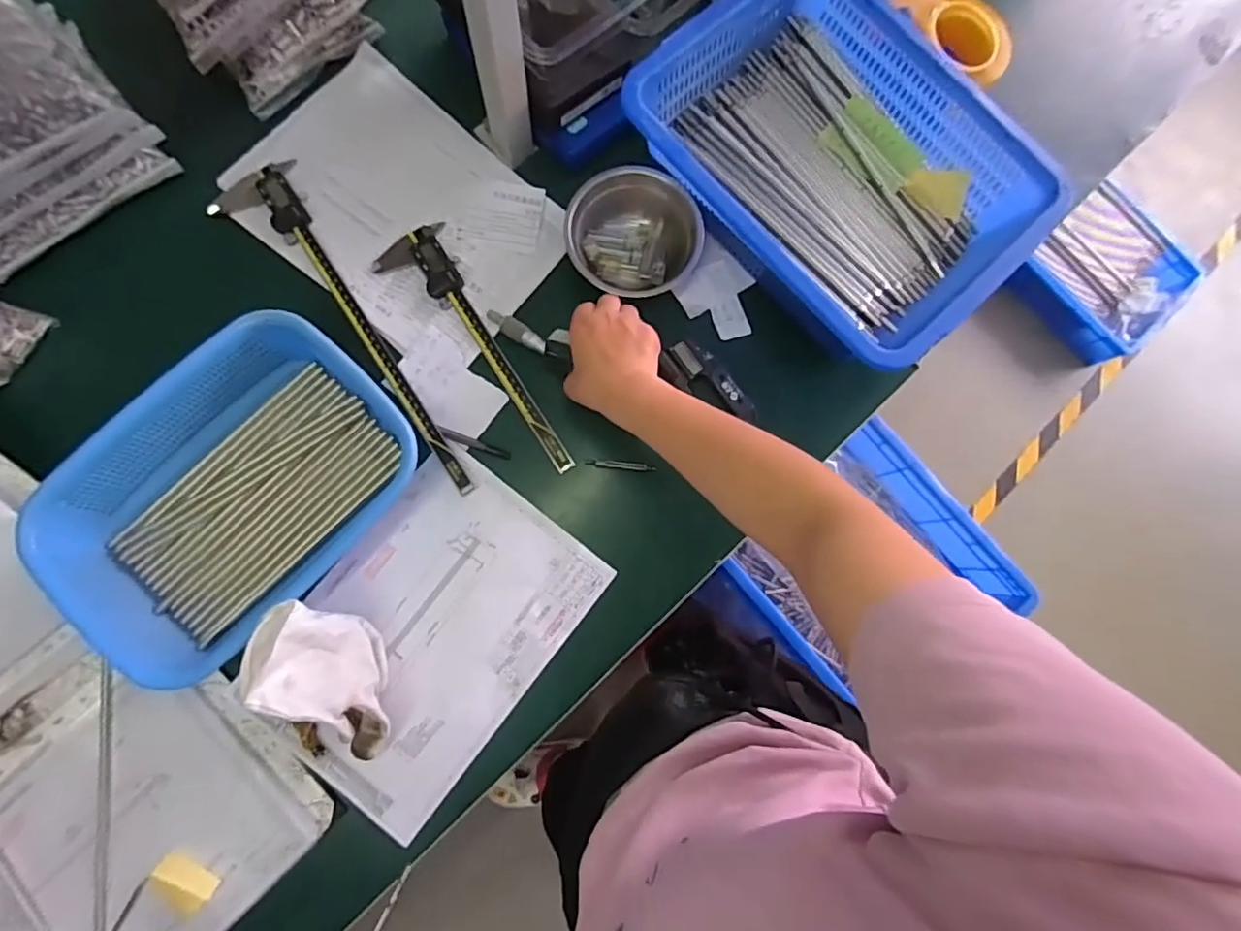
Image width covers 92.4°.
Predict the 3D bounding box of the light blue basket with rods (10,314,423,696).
[{"bbox_3d":[-0.339,0.016,0.521,0.197,0.069,0.294,43,80,3],"label":"light blue basket with rods"}]

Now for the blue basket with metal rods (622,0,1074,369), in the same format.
[{"bbox_3d":[0.206,-0.288,0.562,0.265,0.086,0.352,-44,87,-9],"label":"blue basket with metal rods"}]

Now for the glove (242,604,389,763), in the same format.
[{"bbox_3d":[-0.237,0.175,0.493,0.137,0.091,0.079,45,81,3],"label":"glove"}]

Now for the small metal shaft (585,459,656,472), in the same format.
[{"bbox_3d":[0.000,0.000,0.579,0.068,0.007,0.008,7,81,-4],"label":"small metal shaft"}]

